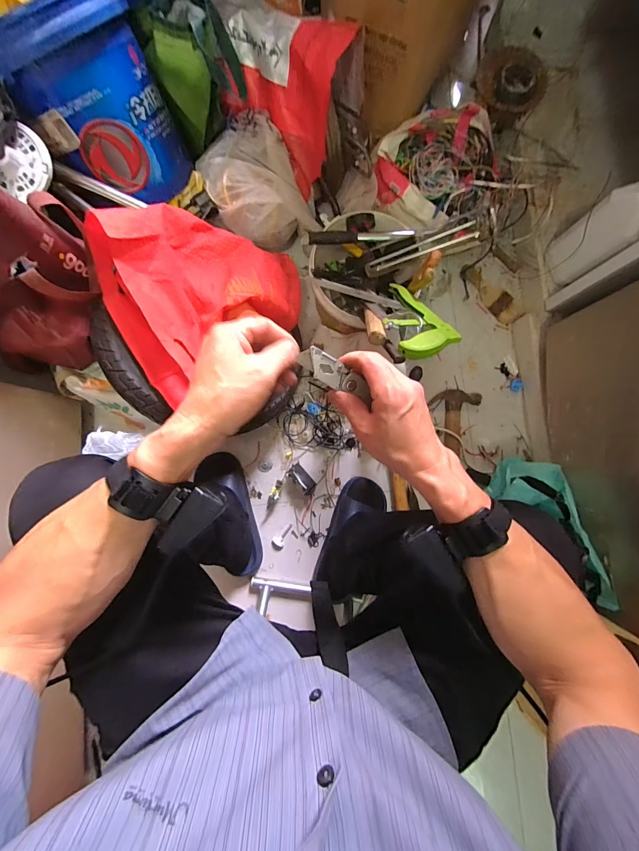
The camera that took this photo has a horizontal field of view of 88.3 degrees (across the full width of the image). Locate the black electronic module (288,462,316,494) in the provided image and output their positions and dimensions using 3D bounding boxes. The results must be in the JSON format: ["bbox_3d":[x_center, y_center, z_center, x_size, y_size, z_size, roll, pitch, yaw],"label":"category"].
[{"bbox_3d":[-0.040,0.125,0.757,0.039,0.040,0.077,-41,88,-5],"label":"black electronic module"}]

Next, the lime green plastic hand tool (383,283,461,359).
[{"bbox_3d":[0.166,-0.194,0.582,0.107,0.279,0.026,6,129,-2],"label":"lime green plastic hand tool"}]

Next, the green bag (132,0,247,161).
[{"bbox_3d":[-0.221,-0.645,0.607,0.150,0.186,0.147,-27,87,-4],"label":"green bag"}]

